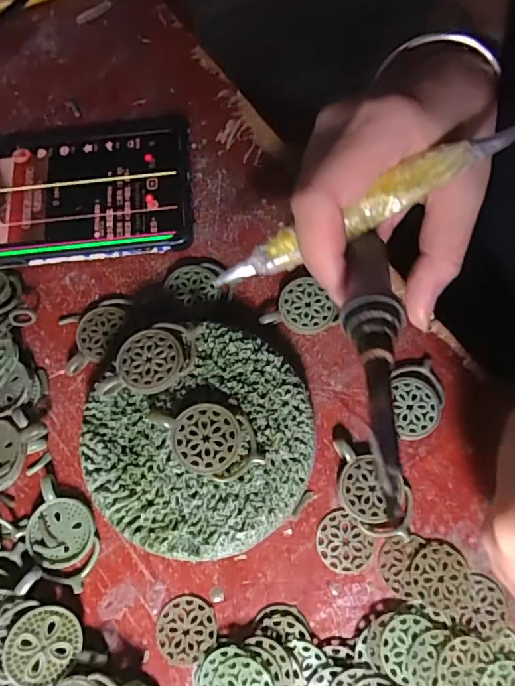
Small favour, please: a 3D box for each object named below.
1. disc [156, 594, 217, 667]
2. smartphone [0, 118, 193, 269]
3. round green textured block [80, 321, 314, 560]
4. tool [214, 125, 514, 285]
[{"bbox_3d":[-0.031,0.123,0.209,0.024,0.004,0.026,0,73,1],"label":"disc"},{"bbox_3d":[-0.117,-0.084,0.271,0.158,0.013,0.089,-6,73,0],"label":"smartphone"},{"bbox_3d":[-0.023,0.045,0.219,0.100,0.032,0.089,-37,75,-10],"label":"round green textured block"},{"bbox_3d":[0.049,-0.058,0.203,0.146,0.008,0.013,-25,73,12],"label":"tool"}]

